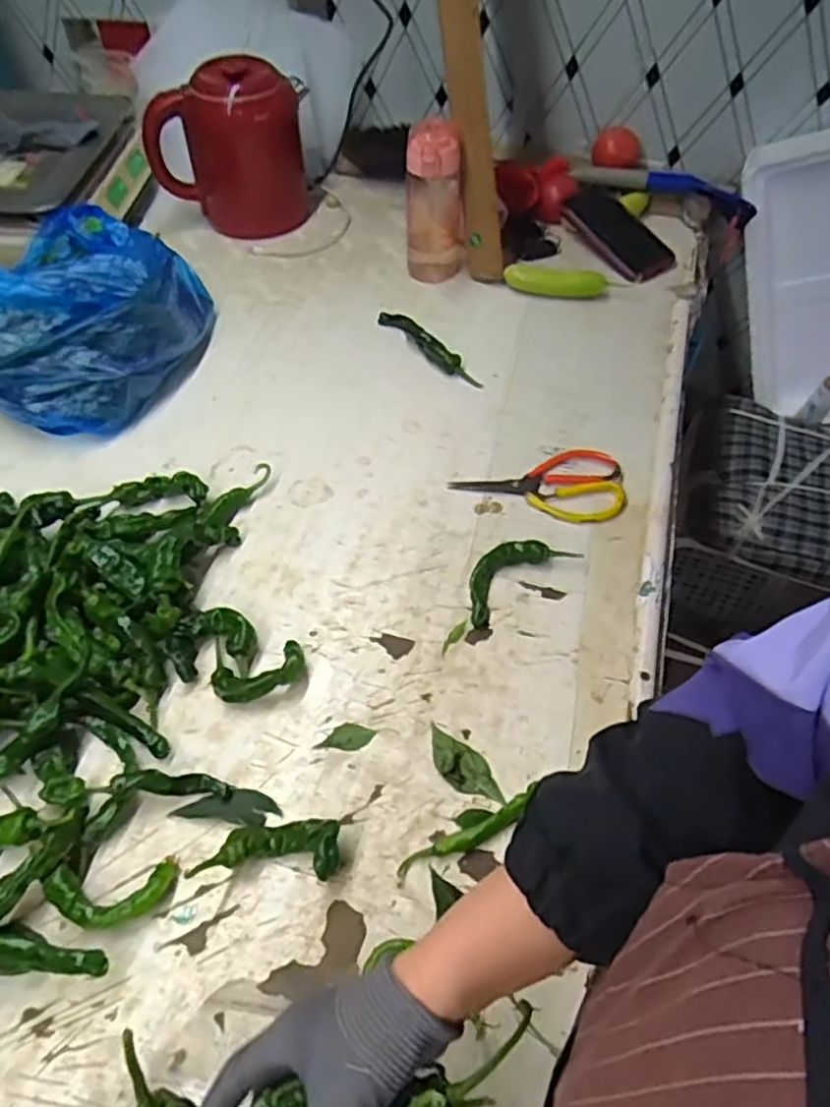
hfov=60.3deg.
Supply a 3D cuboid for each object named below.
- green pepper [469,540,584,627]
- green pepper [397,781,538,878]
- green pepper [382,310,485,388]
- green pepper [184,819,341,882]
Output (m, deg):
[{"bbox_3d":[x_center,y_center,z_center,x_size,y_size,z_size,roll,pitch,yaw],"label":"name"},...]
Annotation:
[{"bbox_3d":[0.088,0.017,0.648,0.120,0.019,0.049,-34,58,-21],"label":"green pepper"},{"bbox_3d":[0.040,0.200,0.510,0.114,0.011,0.018,-25,56,-16],"label":"green pepper"},{"bbox_3d":[0.014,-0.251,0.860,0.027,0.020,0.173,-31,57,-20],"label":"green pepper"},{"bbox_3d":[-0.098,0.205,0.495,0.093,0.039,0.042,0,53,3],"label":"green pepper"}]

